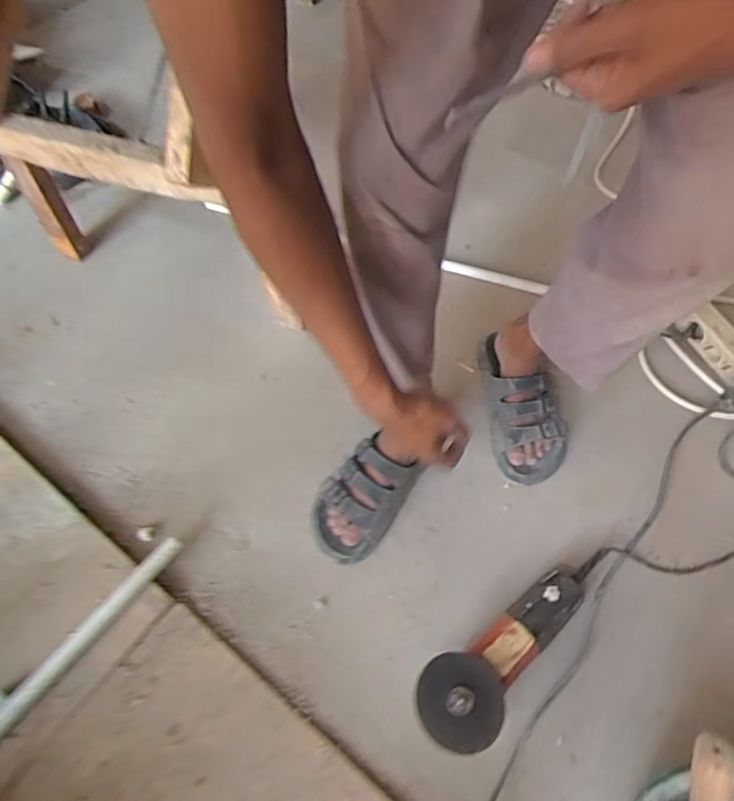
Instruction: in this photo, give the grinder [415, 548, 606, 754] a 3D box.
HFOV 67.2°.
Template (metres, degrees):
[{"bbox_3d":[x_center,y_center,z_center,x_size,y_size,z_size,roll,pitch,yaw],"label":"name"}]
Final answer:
[{"bbox_3d":[0.197,0.302,0.708,0.327,0.086,0.092,-36,64,-18],"label":"grinder"}]

